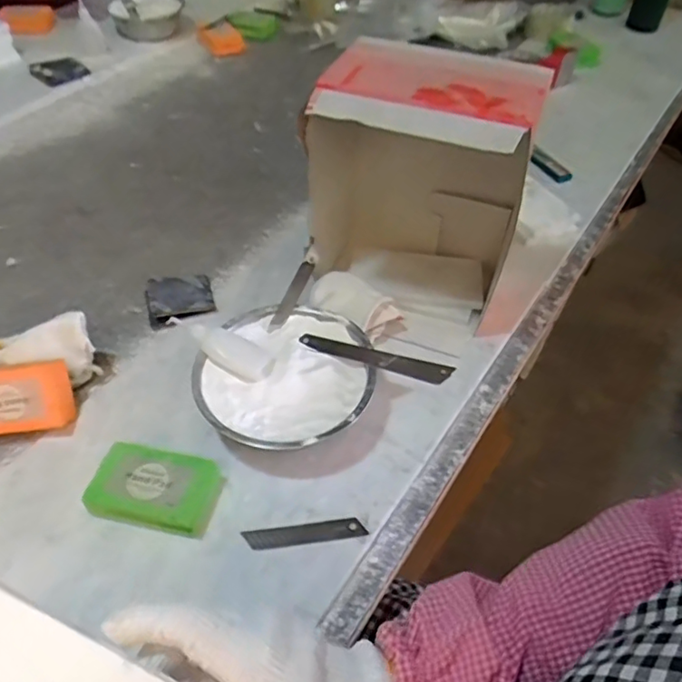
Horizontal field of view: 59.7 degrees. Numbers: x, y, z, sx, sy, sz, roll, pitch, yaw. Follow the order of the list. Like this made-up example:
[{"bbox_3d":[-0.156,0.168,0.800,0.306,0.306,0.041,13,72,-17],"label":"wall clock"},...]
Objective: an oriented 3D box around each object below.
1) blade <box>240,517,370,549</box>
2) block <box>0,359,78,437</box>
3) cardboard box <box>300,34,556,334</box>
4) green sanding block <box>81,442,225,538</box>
[{"bbox_3d":[-0.029,0.156,0.483,0.097,0.004,0.017,-5,47,-5],"label":"blade"},{"bbox_3d":[-0.296,0.052,0.542,0.094,0.062,0.029,-6,8,3],"label":"block"},{"bbox_3d":[0.073,-0.145,0.601,0.197,0.251,0.151,11,47,10],"label":"cardboard box"},{"bbox_3d":[-0.156,0.125,0.501,0.099,0.030,0.061,9,47,8],"label":"green sanding block"}]

